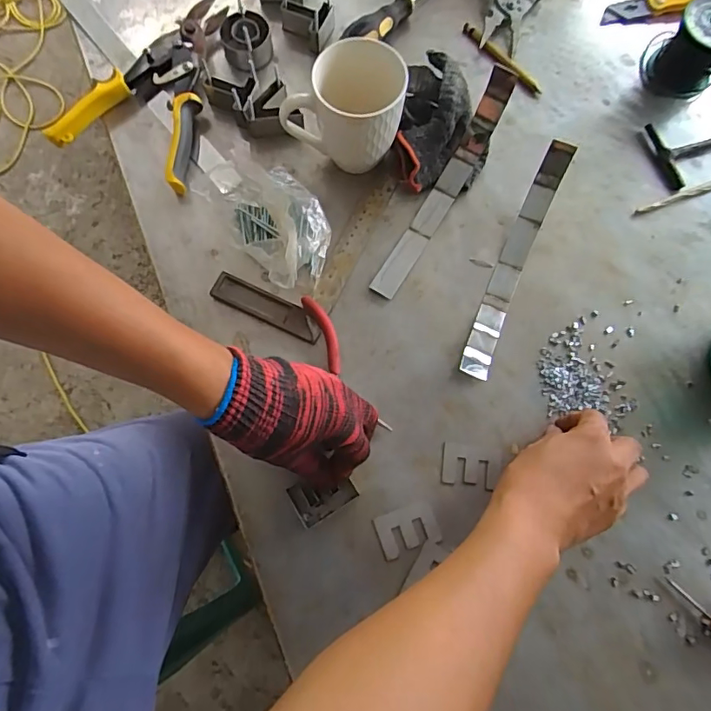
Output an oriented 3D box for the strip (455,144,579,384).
[{"bbox_3d":[0.156,-0.092,0.483,0.027,0.047,0.243,23,77,4],"label":"strip"}]

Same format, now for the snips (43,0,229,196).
[{"bbox_3d":[-0.232,-0.289,0.534,0.144,0.026,0.225,9,76,1],"label":"snips"}]

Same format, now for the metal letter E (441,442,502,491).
[{"bbox_3d":[0.106,0.101,0.455,0.052,0.004,0.036,8,76,0],"label":"metal letter E"}]

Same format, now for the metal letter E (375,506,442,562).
[{"bbox_3d":[0.047,0.156,0.441,0.053,0.004,0.035,-17,77,-6],"label":"metal letter E"}]

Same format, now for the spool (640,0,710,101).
[{"bbox_3d":[0.365,-0.334,0.536,0.077,0.069,0.082,35,78,7],"label":"spool"}]

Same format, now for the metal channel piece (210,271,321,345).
[{"bbox_3d":[-0.086,-0.047,0.485,0.112,0.006,0.027,25,77,5],"label":"metal channel piece"}]

